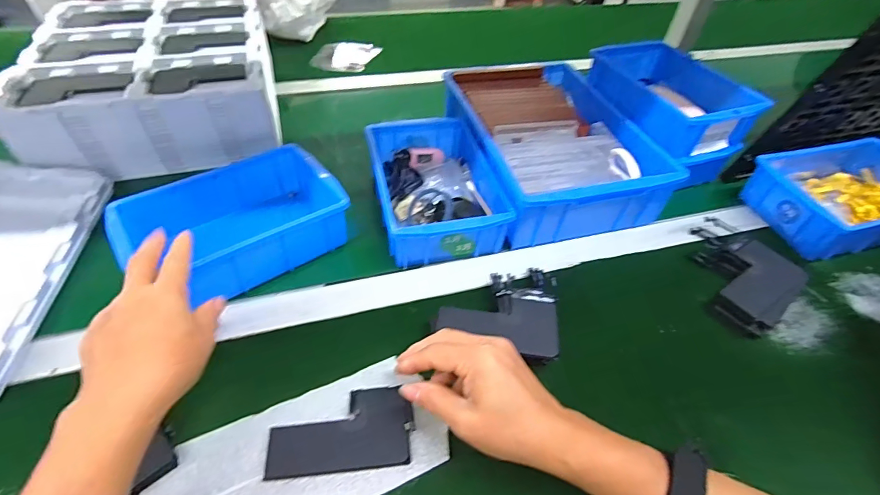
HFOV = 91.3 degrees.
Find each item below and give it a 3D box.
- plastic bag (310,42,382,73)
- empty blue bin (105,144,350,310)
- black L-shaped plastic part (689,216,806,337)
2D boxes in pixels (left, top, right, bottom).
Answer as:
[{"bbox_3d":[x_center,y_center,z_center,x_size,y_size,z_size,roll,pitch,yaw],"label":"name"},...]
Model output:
[{"bbox_3d":[-0.178,-0.364,0.814,0.121,0.022,0.086,1,48,-4],"label":"plastic bag"},{"bbox_3d":[-0.210,-0.023,0.455,0.201,0.063,0.131,-31,57,-29],"label":"empty blue bin"},{"bbox_3d":[0.333,0.029,0.482,0.133,0.031,0.121,-33,58,-30],"label":"black L-shaped plastic part"}]

